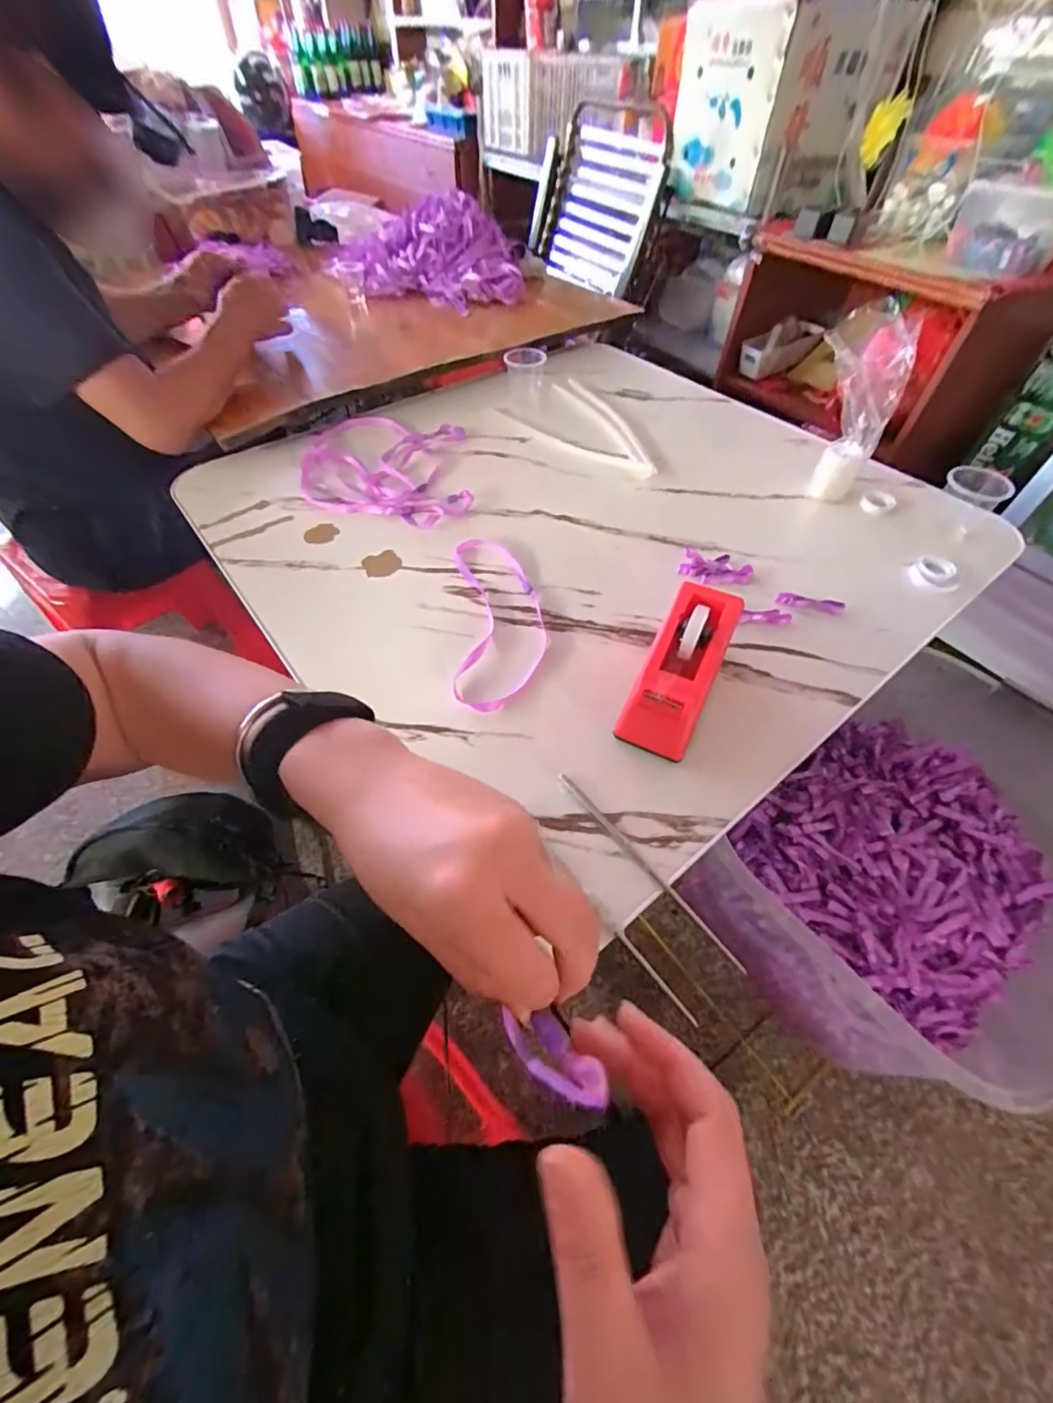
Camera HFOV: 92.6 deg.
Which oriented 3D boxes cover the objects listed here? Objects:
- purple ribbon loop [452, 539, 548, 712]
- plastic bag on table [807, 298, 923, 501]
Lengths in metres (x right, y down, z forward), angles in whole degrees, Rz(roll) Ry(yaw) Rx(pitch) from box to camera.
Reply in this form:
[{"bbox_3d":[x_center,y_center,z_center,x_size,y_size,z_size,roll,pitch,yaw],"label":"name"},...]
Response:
[{"bbox_3d":[-0.029,-0.091,0.521,0.090,0.010,0.244,-3,54,-4],"label":"purple ribbon loop"},{"bbox_3d":[0.365,-0.331,0.580,0.096,0.187,0.069,30,58,19],"label":"plastic bag on table"}]

